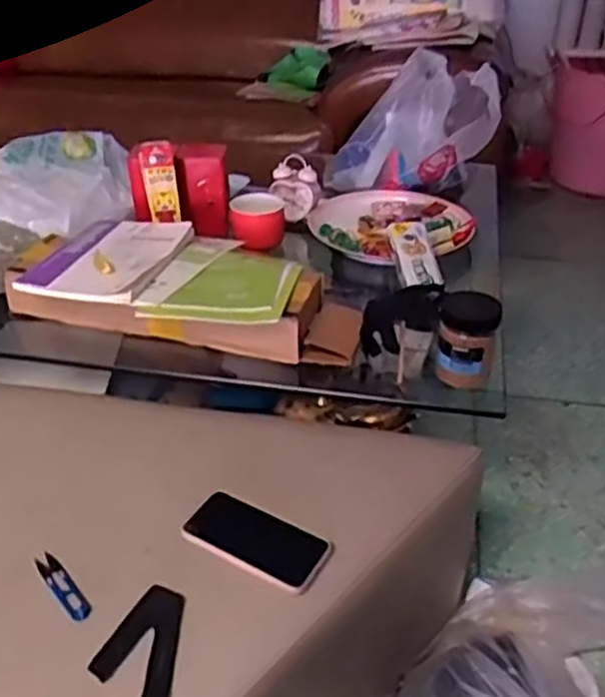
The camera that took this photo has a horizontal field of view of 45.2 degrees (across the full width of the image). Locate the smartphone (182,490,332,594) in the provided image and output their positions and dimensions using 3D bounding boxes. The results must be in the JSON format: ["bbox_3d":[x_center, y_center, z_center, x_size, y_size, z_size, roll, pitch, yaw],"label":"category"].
[{"bbox_3d":[-0.053,0.212,0.804,0.156,0.013,0.076,18,40,22],"label":"smartphone"}]

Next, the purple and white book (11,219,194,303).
[{"bbox_3d":[-0.297,-0.148,1.134,0.188,0.024,0.265,8,35,11],"label":"purple and white book"}]

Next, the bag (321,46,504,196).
[{"bbox_3d":[0.232,-0.480,1.609,0.309,0.264,0.258,29,43,36],"label":"bag"}]

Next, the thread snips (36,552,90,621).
[{"bbox_3d":[-0.251,0.248,0.760,0.021,0.006,0.108,-25,41,-33],"label":"thread snips"}]

